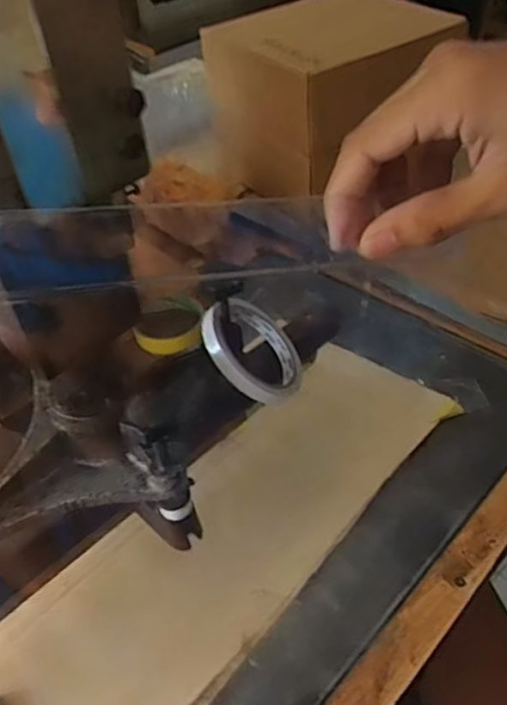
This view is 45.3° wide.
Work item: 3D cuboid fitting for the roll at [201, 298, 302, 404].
[{"bbox_3d":[0.001,-0.001,0.489,0.090,0.017,0.092,53,33,1],"label":"roll"}]

